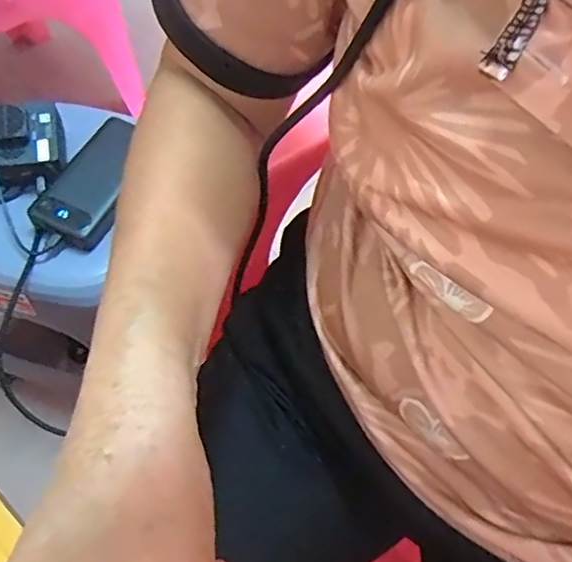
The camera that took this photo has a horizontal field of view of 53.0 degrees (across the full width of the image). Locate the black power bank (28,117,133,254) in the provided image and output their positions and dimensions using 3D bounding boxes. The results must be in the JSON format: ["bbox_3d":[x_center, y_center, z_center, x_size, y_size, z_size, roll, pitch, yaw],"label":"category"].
[{"bbox_3d":[-0.195,-0.106,0.610,0.077,0.032,0.159,23,60,12],"label":"black power bank"}]

